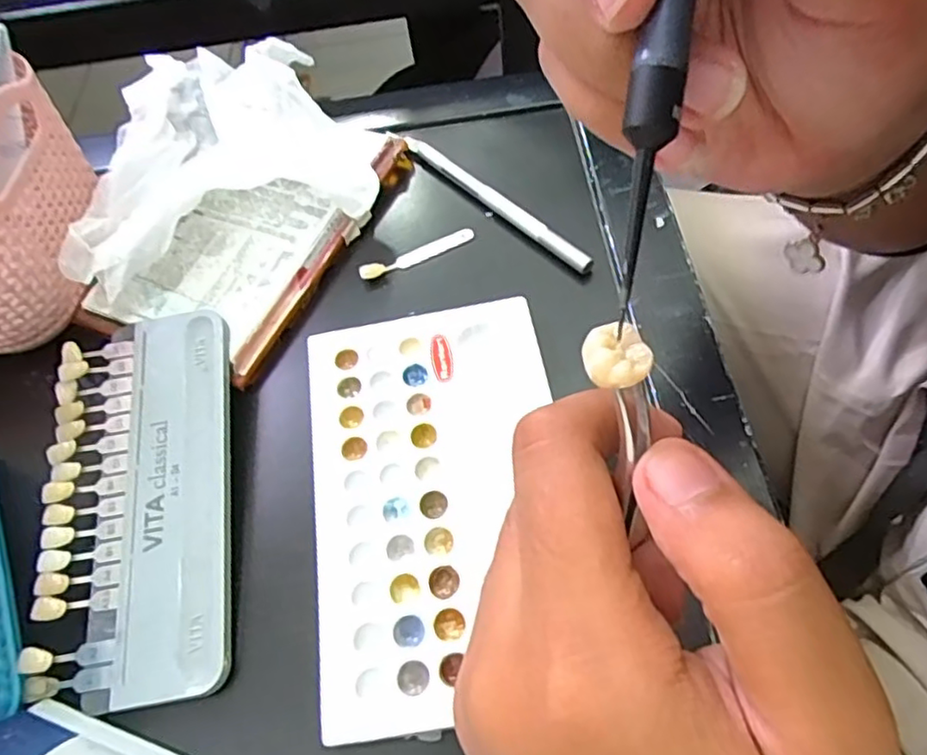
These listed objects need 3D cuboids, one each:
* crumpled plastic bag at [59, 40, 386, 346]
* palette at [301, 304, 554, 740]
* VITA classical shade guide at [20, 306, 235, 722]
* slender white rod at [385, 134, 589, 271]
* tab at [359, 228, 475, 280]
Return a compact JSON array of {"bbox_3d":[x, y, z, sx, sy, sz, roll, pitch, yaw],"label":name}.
[{"bbox_3d":[-0.105,-0.095,0.300,0.121,0.041,0.156,15,62,15],"label":"crumpled plastic bag"},{"bbox_3d":[-0.009,0.039,0.234,0.091,0.009,0.149,-11,58,0],"label":"palette"},{"bbox_3d":[-0.121,0.043,0.240,0.068,0.017,0.142,-11,58,0],"label":"VITA classical shade guide"},{"bbox_3d":[0.010,-0.088,0.311,0.010,0.010,0.130,-42,63,-18],"label":"slender white rod"},{"bbox_3d":[-0.021,-0.058,0.300,0.056,0.004,0.006,-24,59,-8],"label":"tab"}]

